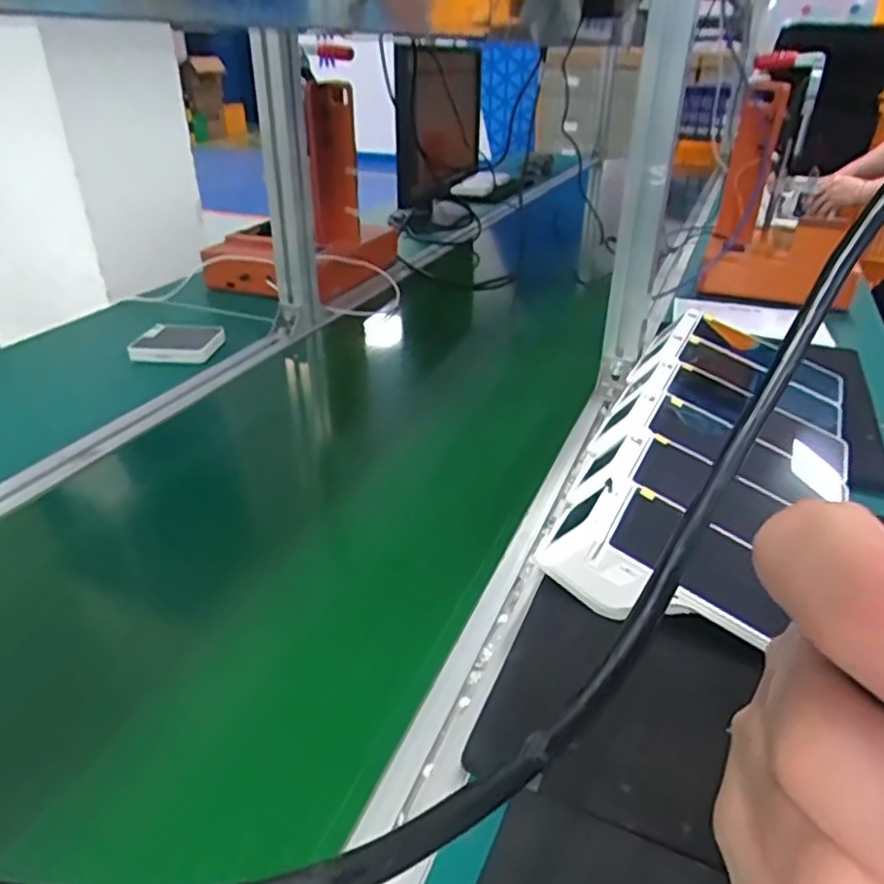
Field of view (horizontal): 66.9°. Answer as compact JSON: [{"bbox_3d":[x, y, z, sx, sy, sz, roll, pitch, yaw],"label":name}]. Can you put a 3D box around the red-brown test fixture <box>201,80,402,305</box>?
[{"bbox_3d":[-0.205,-0.385,1.054,0.340,0.289,0.185,-14,34,-24],"label":"red-brown test fixture"}]

